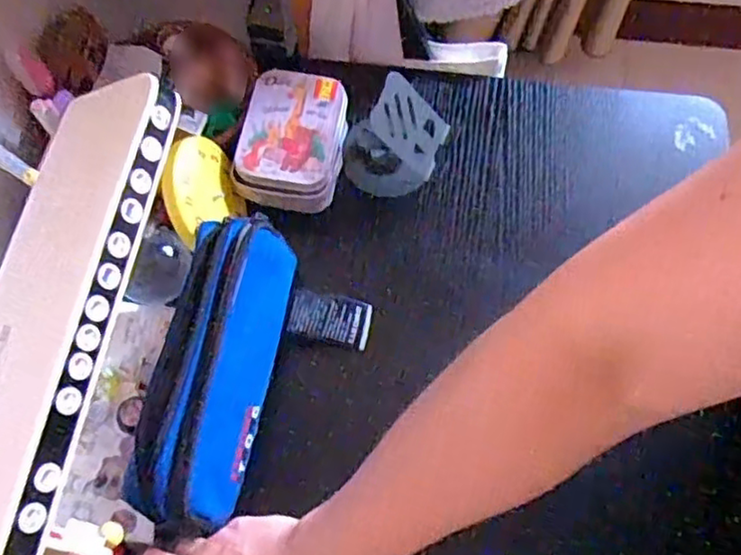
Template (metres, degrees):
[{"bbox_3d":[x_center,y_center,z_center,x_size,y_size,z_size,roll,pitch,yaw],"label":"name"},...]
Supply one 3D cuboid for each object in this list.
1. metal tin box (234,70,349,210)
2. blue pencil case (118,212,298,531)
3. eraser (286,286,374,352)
[{"bbox_3d":[-0.064,-0.118,0.581,0.088,0.035,0.115,7,69,3],"label":"metal tin box"},{"bbox_3d":[-0.117,0.065,0.497,0.081,0.045,0.219,11,69,5],"label":"blue pencil case"},{"bbox_3d":[-0.032,0.033,0.550,0.066,0.010,0.040,15,90,-5],"label":"eraser"}]

